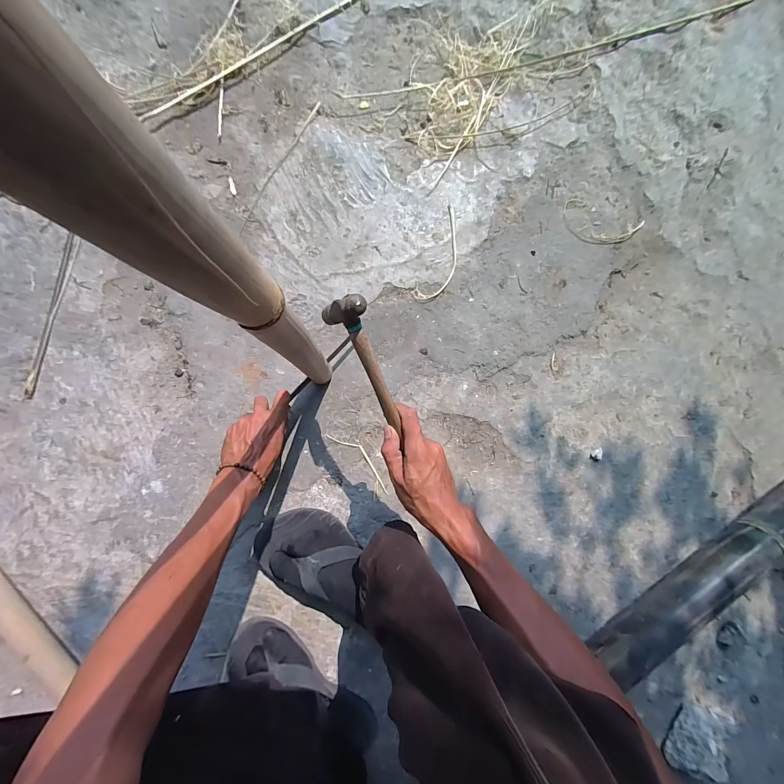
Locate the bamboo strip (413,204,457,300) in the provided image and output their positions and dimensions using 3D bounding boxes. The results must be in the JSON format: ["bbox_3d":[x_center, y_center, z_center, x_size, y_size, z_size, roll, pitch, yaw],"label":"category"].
[{"bbox_3d":[0.096,-0.250,0.624,0.053,0.004,0.186,23,84,-6],"label":"bamboo strip"}]

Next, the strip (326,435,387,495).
[{"bbox_3d":[-0.050,0.116,0.586,0.142,0.004,0.027,45,82,-3],"label":"strip"}]

